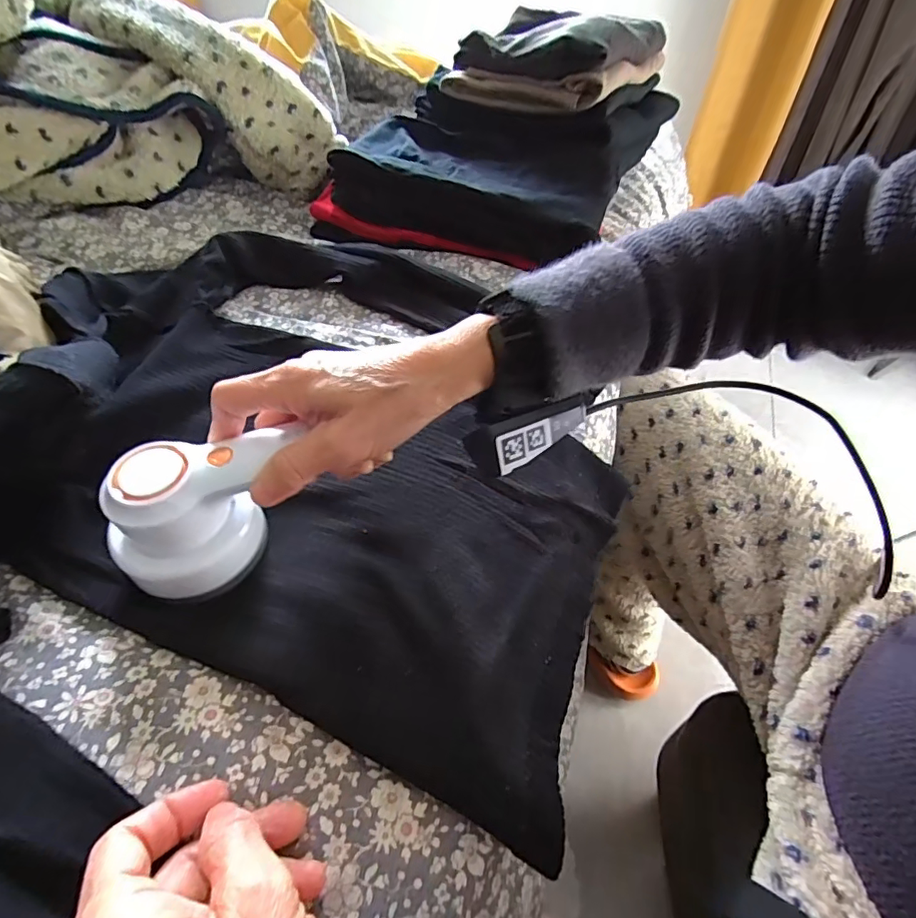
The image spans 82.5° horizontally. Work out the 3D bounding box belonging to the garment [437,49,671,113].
[{"bbox_3d":[0.121,-0.483,0.654,0.192,0.036,0.215,29,54,26],"label":"garment"}]

